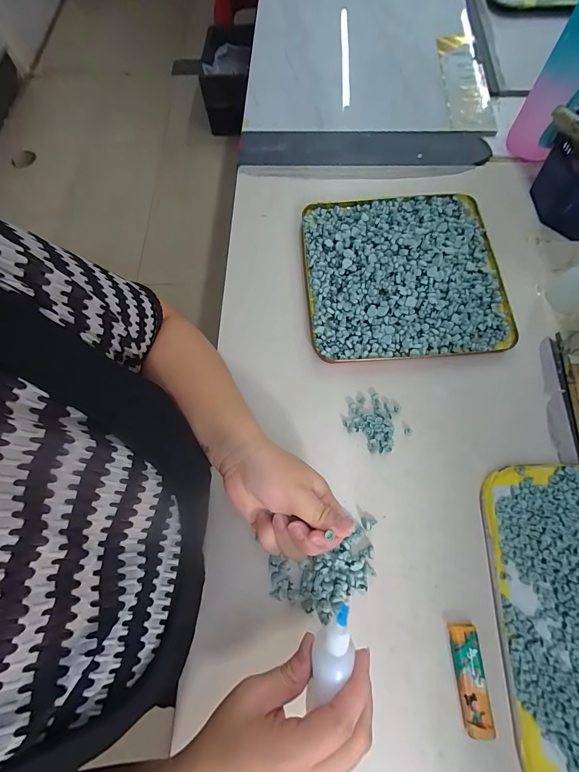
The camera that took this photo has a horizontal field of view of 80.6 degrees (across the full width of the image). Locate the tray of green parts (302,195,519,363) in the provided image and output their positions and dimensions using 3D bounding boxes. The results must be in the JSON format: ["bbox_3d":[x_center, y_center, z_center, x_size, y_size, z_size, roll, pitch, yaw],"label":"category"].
[{"bbox_3d":[0.143,-0.149,0.426,0.238,0.045,0.235,-3,69,0],"label":"tray of green parts"}]

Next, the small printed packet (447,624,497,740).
[{"bbox_3d":[0.158,0.256,0.297,0.024,0.006,0.081,-3,69,0],"label":"small printed packet"}]

